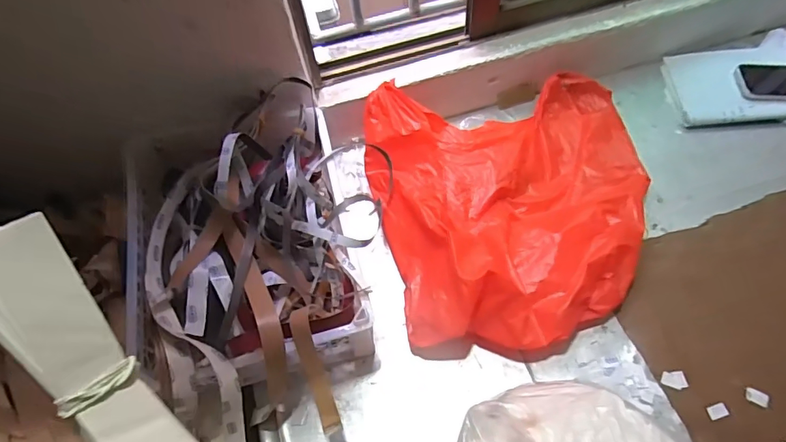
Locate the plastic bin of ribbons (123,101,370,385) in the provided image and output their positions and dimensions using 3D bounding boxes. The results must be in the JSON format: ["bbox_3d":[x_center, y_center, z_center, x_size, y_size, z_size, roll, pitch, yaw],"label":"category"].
[{"bbox_3d":[-0.199,0.041,0.684,0.286,0.177,0.436,-14,59,-4],"label":"plastic bin of ribbons"}]

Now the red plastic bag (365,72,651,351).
[{"bbox_3d":[0.206,-0.039,0.736,0.445,0.114,0.429,-14,59,-4],"label":"red plastic bag"}]

